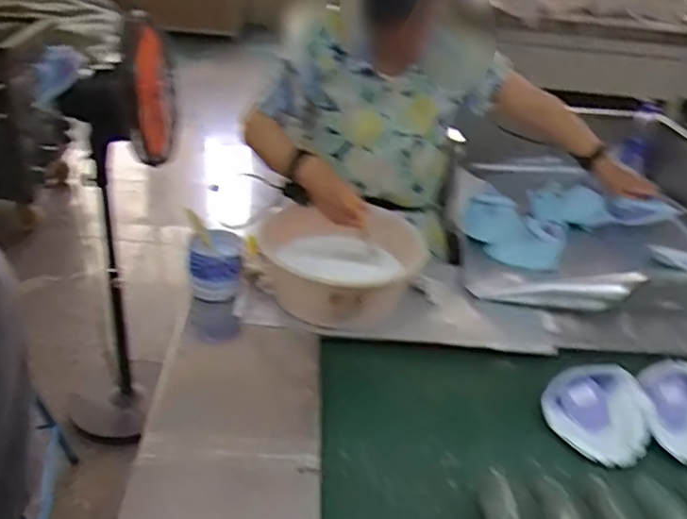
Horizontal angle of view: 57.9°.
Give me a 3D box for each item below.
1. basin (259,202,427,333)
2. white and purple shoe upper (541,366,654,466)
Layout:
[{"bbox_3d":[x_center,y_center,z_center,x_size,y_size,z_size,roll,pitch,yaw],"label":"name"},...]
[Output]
[{"bbox_3d":[-0.008,0.016,1.147,0.303,0.126,0.221,5,31,-2],"label":"basin"},{"bbox_3d":[0.416,0.241,0.999,0.158,0.039,0.181,29,38,33],"label":"white and purple shoe upper"}]

